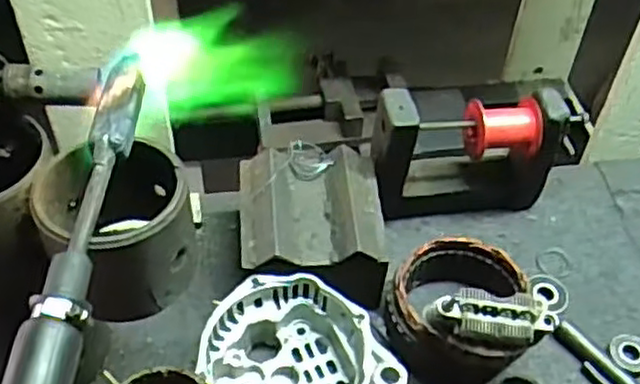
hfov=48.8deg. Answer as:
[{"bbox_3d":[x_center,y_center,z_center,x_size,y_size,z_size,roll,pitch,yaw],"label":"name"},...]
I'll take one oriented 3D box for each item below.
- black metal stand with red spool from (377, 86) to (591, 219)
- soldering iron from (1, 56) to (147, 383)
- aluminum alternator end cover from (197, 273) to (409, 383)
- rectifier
[{"bbox_3d":[0.132,-0.027,0.650,0.182,0.150,0.054,-8,48,-10],"label":"black metal stand with red spool"},{"bbox_3d":[-0.125,0.027,0.370,0.027,0.030,0.266,3,47,0],"label":"soldering iron"},{"bbox_3d":[-0.022,0.132,0.540,0.127,0.071,0.132,-16,50,-16],"label":"aluminum alternator end cover"},{"bbox_3d":[0.127,0.087,0.506,0.084,0.019,0.032,3,47,0],"label":"rectifier"}]

